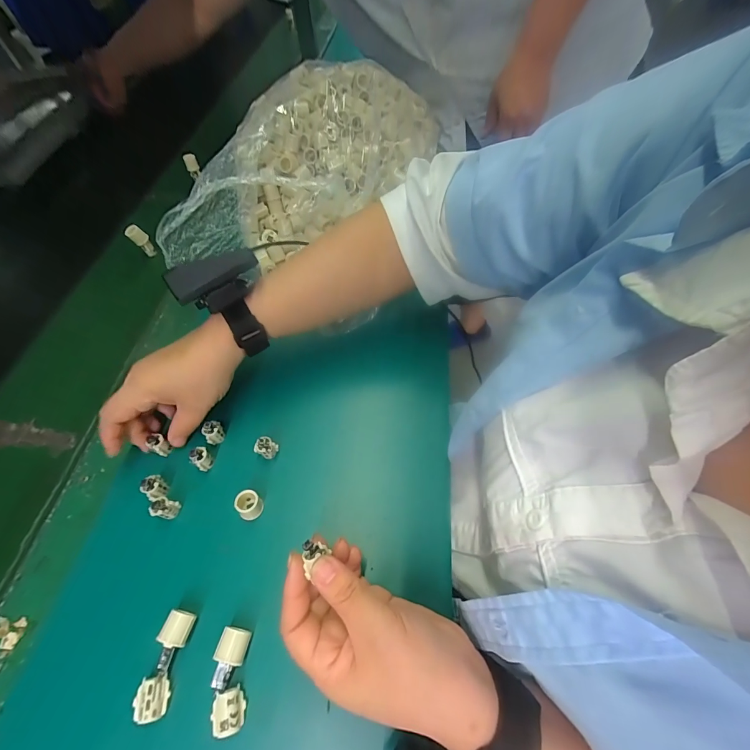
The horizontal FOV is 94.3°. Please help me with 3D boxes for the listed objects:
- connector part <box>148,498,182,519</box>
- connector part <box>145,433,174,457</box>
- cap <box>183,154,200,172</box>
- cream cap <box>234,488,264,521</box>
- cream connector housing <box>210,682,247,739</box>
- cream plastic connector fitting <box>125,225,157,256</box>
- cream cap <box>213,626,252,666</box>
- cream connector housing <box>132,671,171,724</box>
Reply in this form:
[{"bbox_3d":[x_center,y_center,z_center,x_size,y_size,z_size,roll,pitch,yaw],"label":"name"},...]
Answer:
[{"bbox_3d":[-0.175,0.112,0.291,0.014,0.021,0.014,5,58,7],"label":"connector part"},{"bbox_3d":[-0.198,0.065,0.321,0.014,0.020,0.014,0,57,0],"label":"connector part"},{"bbox_3d":[-0.306,-0.353,0.579,0.021,0.023,0.018,-23,60,-14],"label":"cap"},{"bbox_3d":[-0.107,0.111,0.296,0.019,0.018,0.021,-41,63,-20],"label":"cream cap"},{"bbox_3d":[-0.095,0.220,0.229,0.018,0.013,0.022,-11,57,-3],"label":"cream connector housing"},{"bbox_3d":[-0.323,-0.185,0.481,0.015,0.044,0.017,8,53,38],"label":"cream plastic connector fitting"},{"bbox_3d":[-0.098,0.190,0.245,0.019,0.020,0.020,7,58,9],"label":"cream cap"},{"bbox_3d":[-0.149,0.215,0.231,0.018,0.011,0.023,-7,57,0],"label":"cream connector housing"}]

